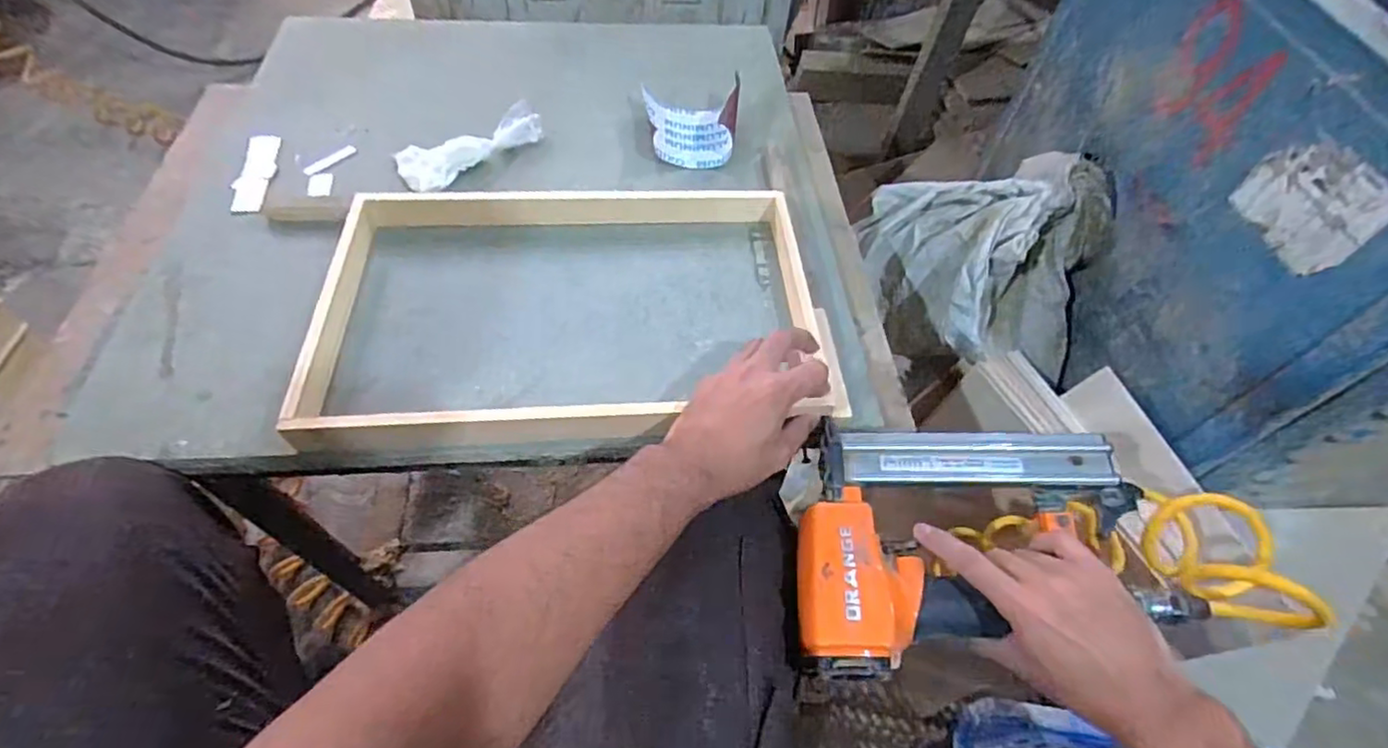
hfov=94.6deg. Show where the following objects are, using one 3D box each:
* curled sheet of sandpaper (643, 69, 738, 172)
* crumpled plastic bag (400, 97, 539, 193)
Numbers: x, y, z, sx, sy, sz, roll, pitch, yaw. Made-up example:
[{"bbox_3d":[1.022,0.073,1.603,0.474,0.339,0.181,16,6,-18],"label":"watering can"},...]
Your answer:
[{"bbox_3d":[0.002,-0.269,0.679,0.101,0.044,0.105,-3,55,-7],"label":"curled sheet of sandpaper"},{"bbox_3d":[-0.223,-0.231,0.646,0.155,0.022,0.056,-37,65,-26],"label":"crumpled plastic bag"}]

